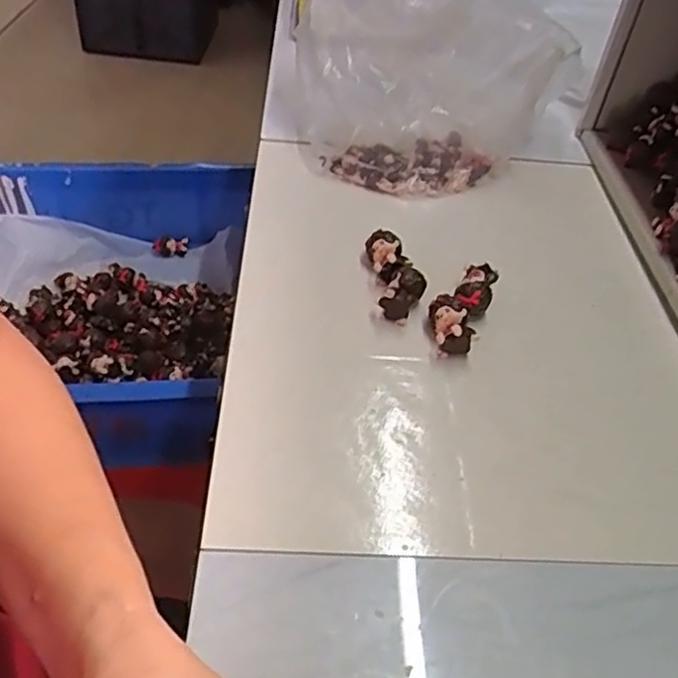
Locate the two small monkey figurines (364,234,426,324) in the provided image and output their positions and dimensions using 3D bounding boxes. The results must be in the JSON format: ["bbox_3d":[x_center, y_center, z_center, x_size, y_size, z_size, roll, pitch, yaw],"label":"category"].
[{"bbox_3d":[0.040,-0.044,0.472,0.033,0.026,0.073,0,43,-8],"label":"two small monkey figurines"}]

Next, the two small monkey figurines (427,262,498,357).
[{"bbox_3d":[0.081,-0.019,0.457,0.035,0.031,0.076,17,44,11],"label":"two small monkey figurines"}]

